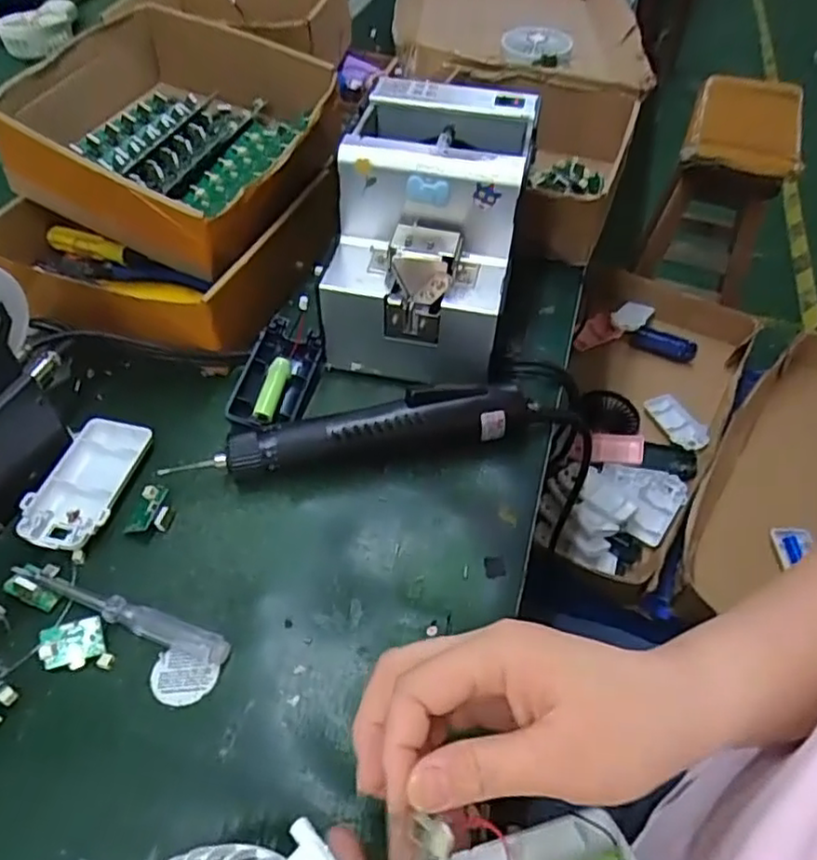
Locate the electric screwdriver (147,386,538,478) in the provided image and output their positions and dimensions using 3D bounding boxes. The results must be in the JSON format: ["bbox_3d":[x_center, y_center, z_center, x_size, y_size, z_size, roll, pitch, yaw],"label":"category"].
[{"bbox_3d":[-0.031,0.003,0.432,0.229,0.044,0.029,-8,50,-10],"label":"electric screwdriver"}]

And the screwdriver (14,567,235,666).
[{"bbox_3d":[-0.159,0.099,0.362,0.133,0.011,0.014,16,50,11],"label":"screwdriver"}]

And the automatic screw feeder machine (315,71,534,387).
[{"bbox_3d":[0.014,-0.139,0.479,0.124,0.145,0.178,9,49,7],"label":"automatic screw feeder machine"}]

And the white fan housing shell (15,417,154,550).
[{"bbox_3d":[-0.202,0.033,0.415,0.050,0.013,0.093,7,49,4],"label":"white fan housing shell"}]

